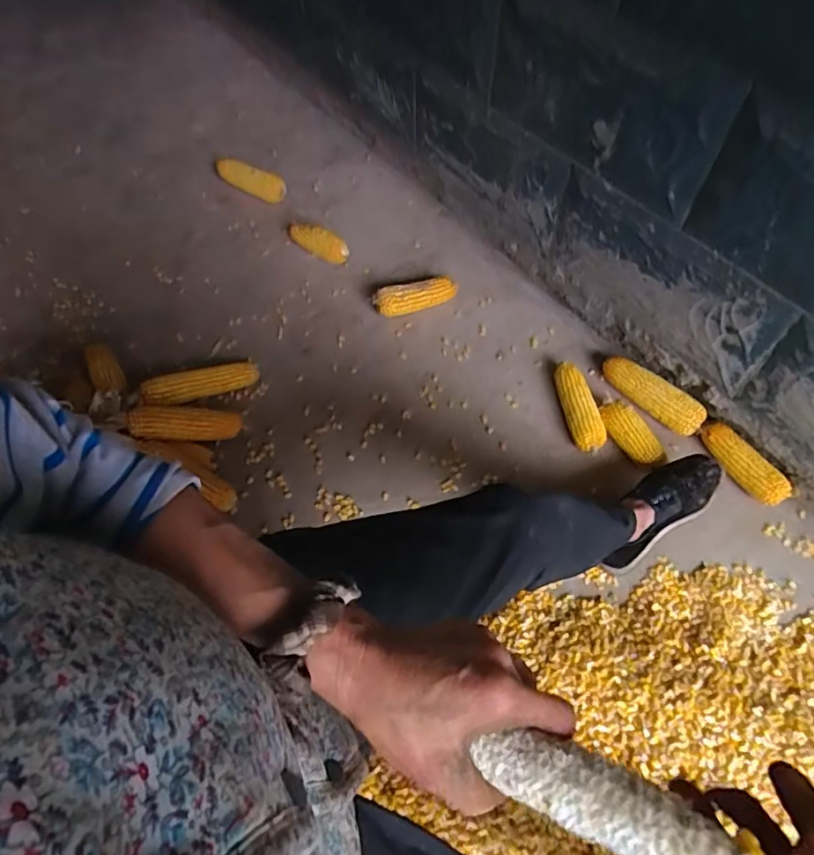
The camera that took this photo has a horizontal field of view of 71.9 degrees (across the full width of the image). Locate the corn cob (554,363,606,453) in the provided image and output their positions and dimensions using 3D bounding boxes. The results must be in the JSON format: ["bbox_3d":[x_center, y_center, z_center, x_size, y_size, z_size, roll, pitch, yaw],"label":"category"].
[{"bbox_3d":[0.297,-0.039,0.986,0.055,0.048,0.171,-8,60,-4],"label":"corn cob"}]

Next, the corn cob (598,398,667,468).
[{"bbox_3d":[0.377,0.015,0.945,0.053,0.045,0.133,-29,63,-15],"label":"corn cob"}]

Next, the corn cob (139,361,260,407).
[{"bbox_3d":[-0.355,-0.078,0.979,0.203,0.041,0.046,-17,59,-33],"label":"corn cob"}]

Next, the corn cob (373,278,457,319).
[{"bbox_3d":[0.019,-0.261,1.116,0.170,0.046,0.049,-18,61,-9],"label":"corn cob"}]

